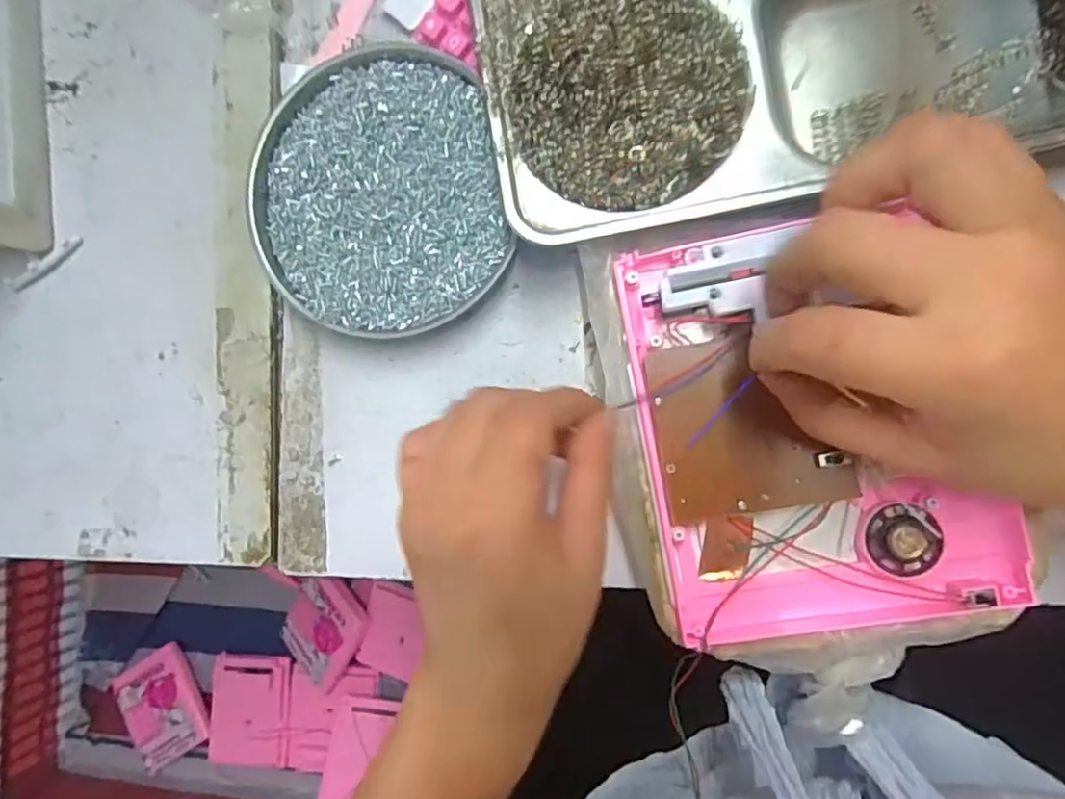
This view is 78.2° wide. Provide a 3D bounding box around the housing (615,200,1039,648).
[{"bbox_3d":[0.112,0.014,0.268,0.128,0.028,0.165,-11,90,10],"label":"housing"}]

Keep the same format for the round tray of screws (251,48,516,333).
[{"bbox_3d":[-0.076,-0.099,0.318,0.121,0.022,0.136,-11,88,9],"label":"round tray of screws"}]

